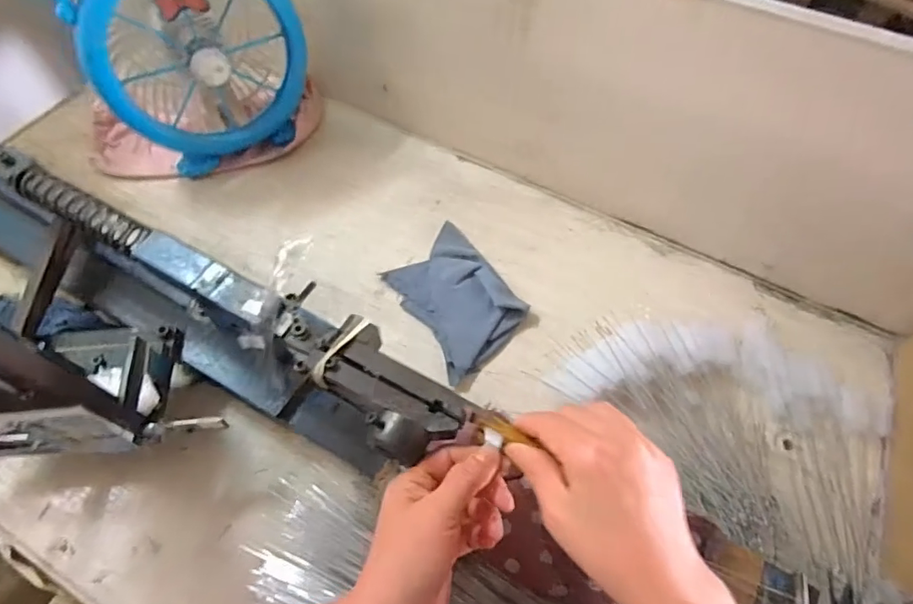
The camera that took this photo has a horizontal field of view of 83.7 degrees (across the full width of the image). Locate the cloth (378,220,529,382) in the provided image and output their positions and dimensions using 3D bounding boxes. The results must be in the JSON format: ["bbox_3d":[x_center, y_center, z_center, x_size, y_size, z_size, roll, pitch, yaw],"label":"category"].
[{"bbox_3d":[-0.001,-0.006,0.560,0.108,0.021,0.153,-30,63,-19],"label":"cloth"}]

